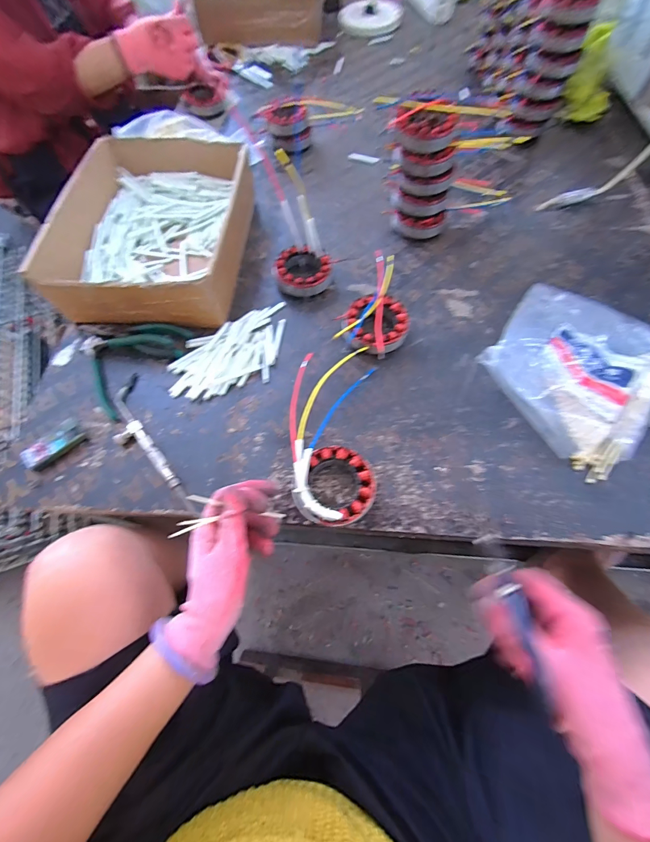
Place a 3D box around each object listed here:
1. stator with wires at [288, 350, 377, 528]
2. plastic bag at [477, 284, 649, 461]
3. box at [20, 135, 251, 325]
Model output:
[{"bbox_3d":[0.008,0.005,0.414,0.099,0.039,0.230,3,66,2],"label":"stator with wires"},{"bbox_3d":[0.334,-0.080,0.434,0.209,0.064,0.261,36,71,15],"label":"plastic bag"},{"bbox_3d":[-0.247,-0.319,0.536,0.248,0.087,0.379,1,66,1],"label":"box"}]

